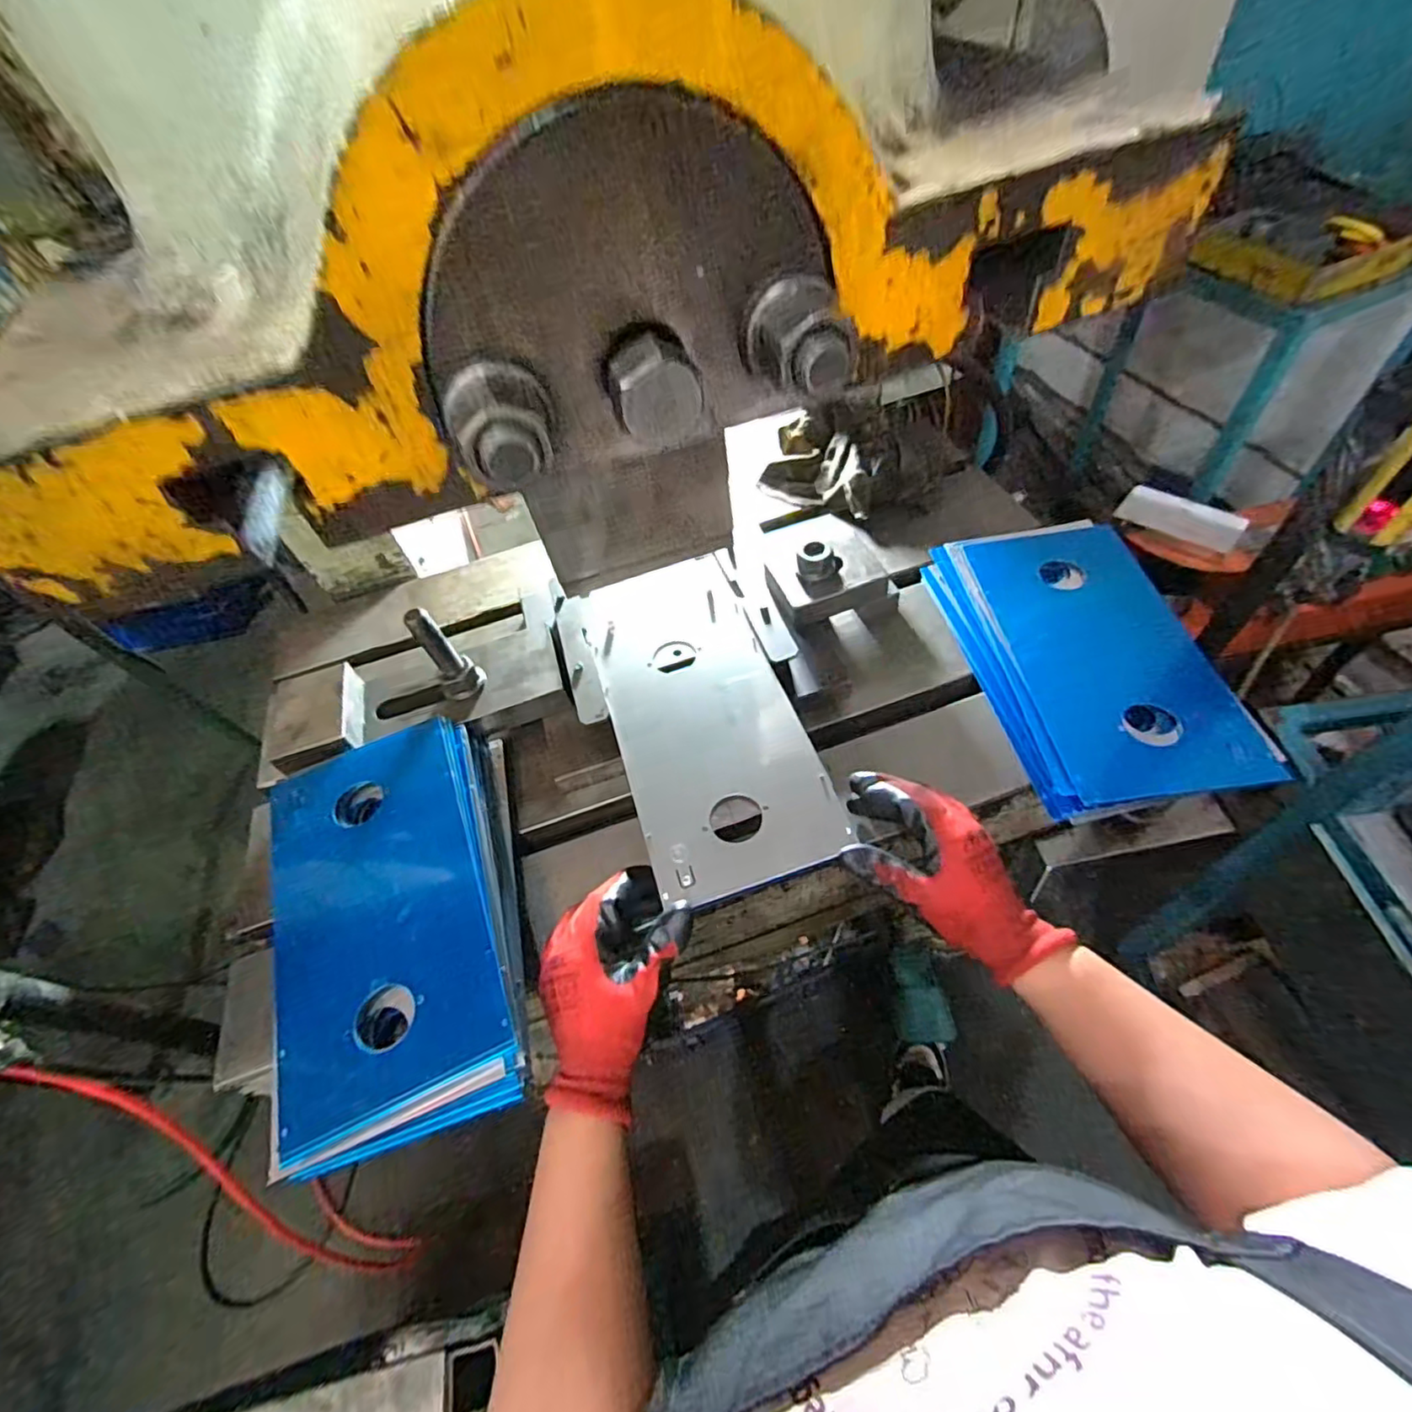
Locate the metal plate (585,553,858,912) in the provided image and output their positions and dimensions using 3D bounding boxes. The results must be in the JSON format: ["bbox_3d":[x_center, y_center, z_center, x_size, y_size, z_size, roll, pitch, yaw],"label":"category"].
[{"bbox_3d":[-0.008,-0.005,0.539,0.145,0.009,0.335,-18,54,-6],"label":"metal plate"}]

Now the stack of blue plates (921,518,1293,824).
[{"bbox_3d":[0.330,-0.044,0.561,0.170,0.050,0.296,-8,54,0],"label":"stack of blue plates"}]

